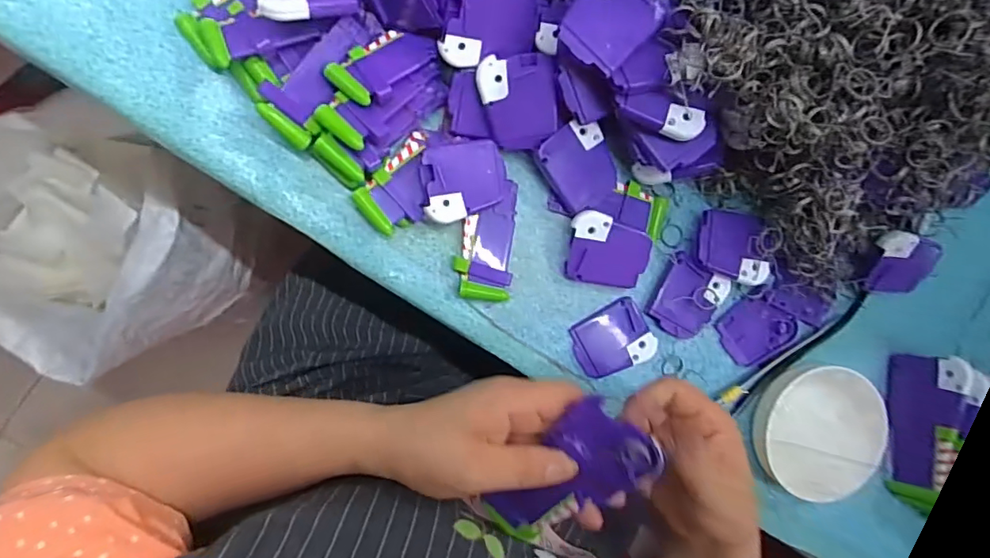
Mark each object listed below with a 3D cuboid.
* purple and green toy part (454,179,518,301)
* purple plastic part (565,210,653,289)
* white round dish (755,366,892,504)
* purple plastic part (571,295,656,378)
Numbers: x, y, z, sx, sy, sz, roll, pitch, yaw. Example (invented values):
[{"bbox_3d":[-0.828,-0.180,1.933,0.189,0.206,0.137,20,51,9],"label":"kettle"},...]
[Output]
[{"bbox_3d":[-0.006,-0.028,0.408,0.043,0.011,0.087,4,91,-9],"label":"purple and green toy part"},{"bbox_3d":[0.087,-0.021,0.416,0.061,0.021,0.051,9,90,-10],"label":"purple plastic part"},{"bbox_3d":[0.272,0.128,0.447,0.118,0.025,0.108,0,91,-9],"label":"white round dish"},{"bbox_3d":[0.093,0.050,0.427,0.062,0.004,0.052,-30,96,-7],"label":"purple plastic part"}]

